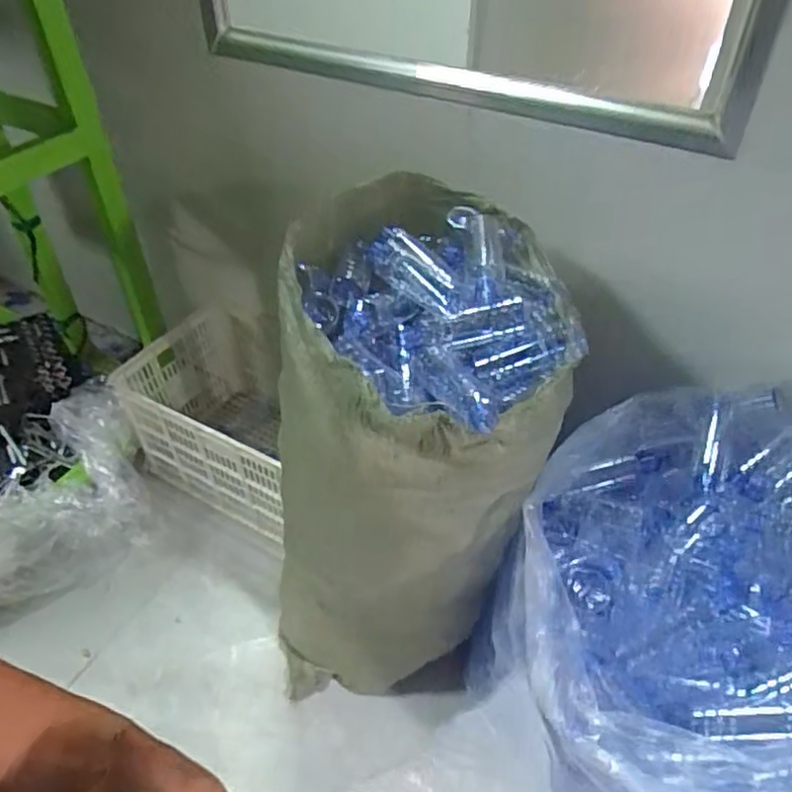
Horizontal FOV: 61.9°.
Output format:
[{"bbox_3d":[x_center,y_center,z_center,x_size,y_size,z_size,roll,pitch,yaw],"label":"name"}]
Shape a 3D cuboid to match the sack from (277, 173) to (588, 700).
[{"bbox_3d":[0.016,0.161,1.256,0.470,0.933,0.480,6,45,6],"label":"sack"}]

